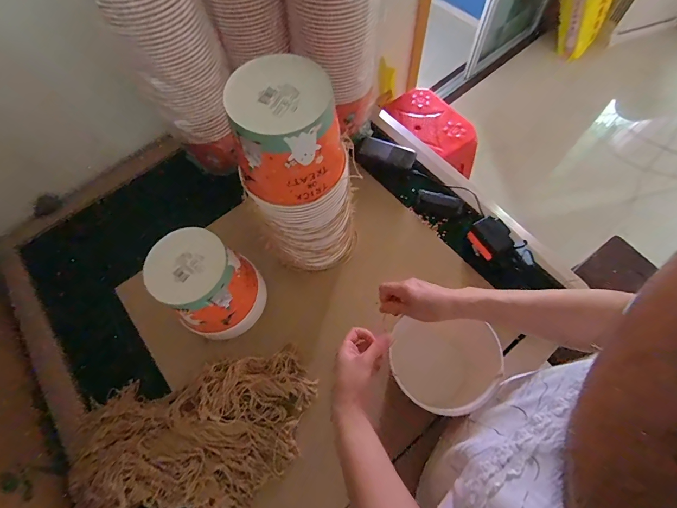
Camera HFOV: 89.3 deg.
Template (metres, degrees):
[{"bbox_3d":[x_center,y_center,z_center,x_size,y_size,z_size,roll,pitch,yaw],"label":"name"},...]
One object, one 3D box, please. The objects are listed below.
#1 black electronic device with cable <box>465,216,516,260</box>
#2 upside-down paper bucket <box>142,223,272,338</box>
[{"bbox_3d":[0.300,-0.027,0.683,0.056,0.064,0.074,-34,68,-12],"label":"black electronic device with cable"},{"bbox_3d":[-0.216,0.055,0.585,0.148,0.151,0.137,-1,65,3],"label":"upside-down paper bucket"}]

